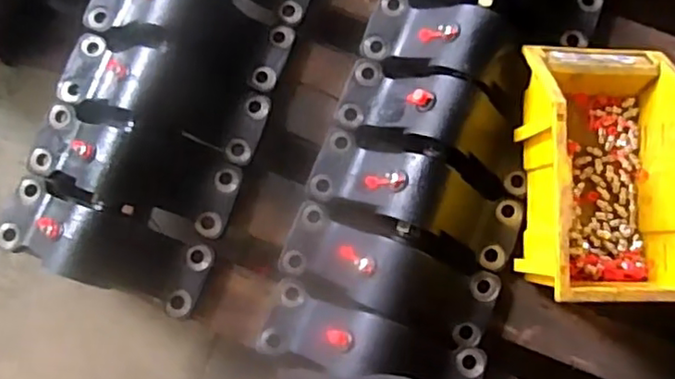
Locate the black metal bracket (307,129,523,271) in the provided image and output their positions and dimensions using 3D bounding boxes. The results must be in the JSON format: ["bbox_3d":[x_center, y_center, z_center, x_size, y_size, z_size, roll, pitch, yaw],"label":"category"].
[{"bbox_3d":[0.081,0.007,0.651,0.221,0.074,0.085,22,84,4],"label":"black metal bracket"}]

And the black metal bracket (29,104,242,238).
[{"bbox_3d":[-0.216,-0.025,0.650,0.217,0.067,0.086,17,84,4],"label":"black metal bracket"}]

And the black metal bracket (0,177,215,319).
[{"bbox_3d":[-0.245,0.056,0.639,0.223,0.072,0.078,21,84,4],"label":"black metal bracket"}]

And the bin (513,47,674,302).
[{"bbox_3d":[0.266,-0.020,0.621,0.151,0.134,0.243,1,83,2],"label":"bin"}]

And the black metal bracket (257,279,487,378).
[{"bbox_3d":[0.033,0.160,0.621,0.222,0.094,0.077,19,84,4],"label":"black metal bracket"}]

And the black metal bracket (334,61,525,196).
[{"bbox_3d":[0.103,-0.068,0.660,0.211,0.074,0.086,22,84,4],"label":"black metal bracket"}]

